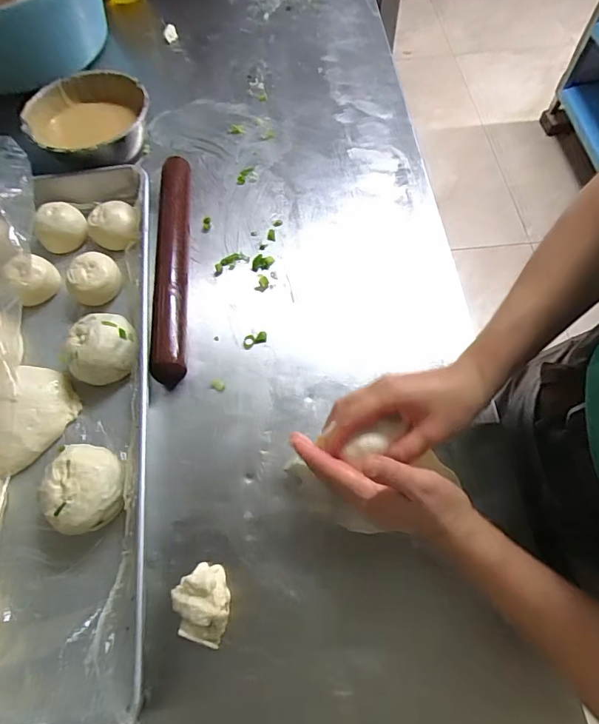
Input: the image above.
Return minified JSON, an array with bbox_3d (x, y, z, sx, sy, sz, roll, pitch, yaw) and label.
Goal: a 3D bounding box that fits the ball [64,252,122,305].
[{"bbox_3d":[-0.247,-0.100,0.514,0.061,0.032,0.054,-36,68,-14],"label":"ball"}]

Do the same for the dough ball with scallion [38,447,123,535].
[{"bbox_3d":[-0.200,0.119,0.404,0.069,0.052,0.080,0,64,2],"label":"dough ball with scallion"}]

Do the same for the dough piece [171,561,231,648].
[{"bbox_3d":[-0.084,0.213,0.374,0.048,0.028,0.062,-20,65,-7],"label":"dough piece"}]

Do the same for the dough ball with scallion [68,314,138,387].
[{"bbox_3d":[-0.214,-0.015,0.468,0.065,0.049,0.065,-1,64,2],"label":"dough ball with scallion"}]

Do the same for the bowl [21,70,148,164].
[{"bbox_3d":[-0.296,-0.340,0.621,0.163,0.065,0.168,-1,64,2],"label":"bowl"}]

